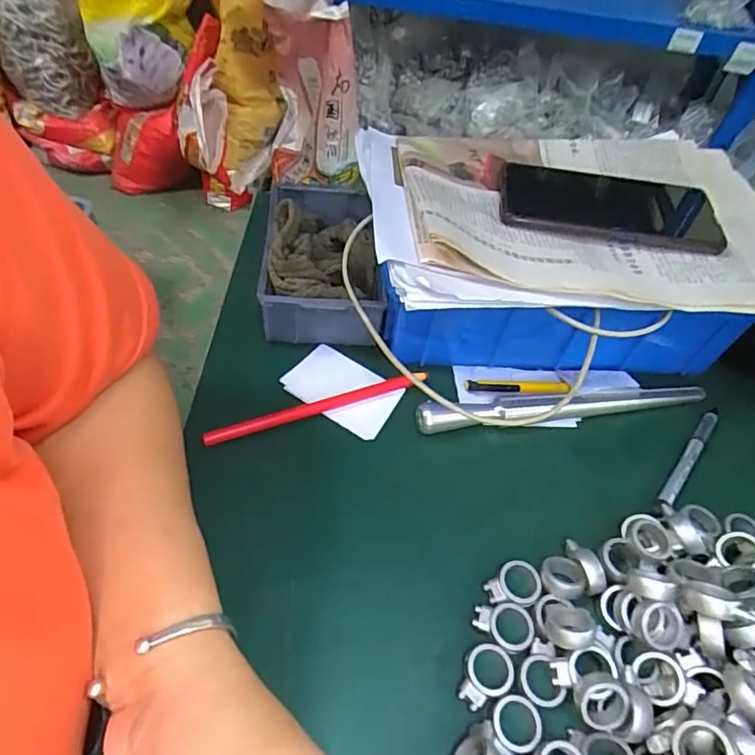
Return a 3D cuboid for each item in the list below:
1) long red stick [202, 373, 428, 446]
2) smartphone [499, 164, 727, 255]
[{"bbox_3d":[-0.042,0.021,0.394,0.166,0.012,0.010,-15,55,-17],"label":"long red stick"},{"bbox_3d":[0.171,-0.129,0.402,0.157,0.009,0.072,9,51,-1],"label":"smartphone"}]

